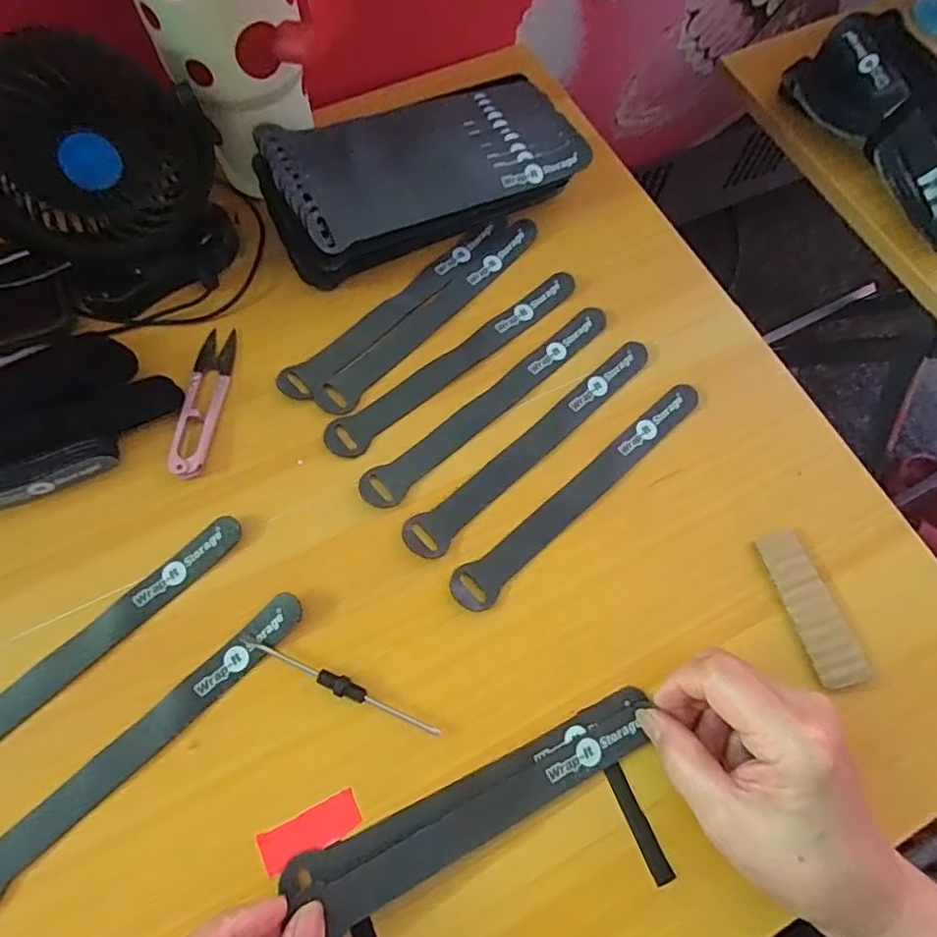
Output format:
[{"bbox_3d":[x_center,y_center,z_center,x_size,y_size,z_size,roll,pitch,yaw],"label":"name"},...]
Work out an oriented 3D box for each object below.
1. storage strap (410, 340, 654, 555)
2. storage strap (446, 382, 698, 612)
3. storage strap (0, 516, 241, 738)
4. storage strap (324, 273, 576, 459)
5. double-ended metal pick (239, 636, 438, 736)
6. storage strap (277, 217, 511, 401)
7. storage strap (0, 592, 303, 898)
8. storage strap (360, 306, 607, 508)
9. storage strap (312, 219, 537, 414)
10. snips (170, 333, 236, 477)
[{"bbox_3d":[0.041,-0.015,0.350,0.194,0.005,0.024,-39,77,-14],"label":"storage strap"},{"bbox_3d":[0.070,0.013,0.342,0.195,0.007,0.024,-38,84,-14],"label":"storage strap"},{"bbox_3d":[-0.206,0.096,0.306,0.197,0.009,0.024,-42,77,-15],"label":"storage strap"},{"bbox_3d":[-0.008,-0.072,0.374,0.196,0.005,0.025,-39,77,-14],"label":"storage strap"},{"bbox_3d":[-0.068,0.111,0.297,0.115,0.005,0.009,23,72,6],"label":"double-ended metal pick"},{"bbox_3d":[-0.045,-0.110,0.381,0.190,0.005,0.023,-41,77,-14],"label":"storage strap"},{"bbox_3d":[-0.167,0.135,0.287,0.198,0.010,0.023,-42,77,-15],"label":"storage strap"},{"bbox_3d":[0.015,-0.043,0.361,0.195,0.006,0.023,-41,74,-15],"label":"storage strap"},{"bbox_3d":[-0.023,-0.104,0.384,0.024,0.007,0.194,43,75,12],"label":"storage strap"},{"bbox_3d":[-0.163,-0.042,0.352,0.022,0.009,0.101,3,71,-1],"label":"snips"}]

